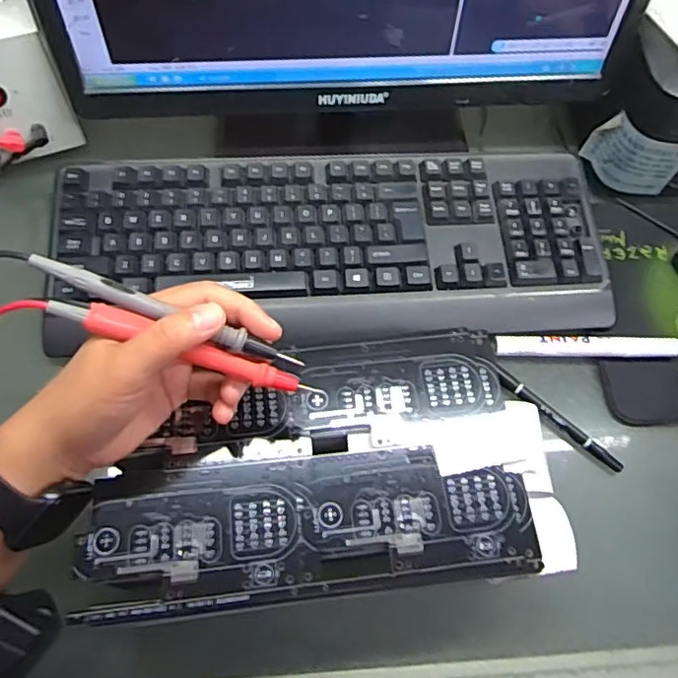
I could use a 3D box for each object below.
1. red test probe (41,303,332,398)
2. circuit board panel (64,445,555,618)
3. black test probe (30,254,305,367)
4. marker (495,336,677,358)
[{"bbox_3d":[-0.075,0.005,0.301,0.140,0.008,0.017,20,63,-12],"label":"red test probe"},{"bbox_3d":[-0.015,0.103,0.328,0.245,0.008,0.074,-5,65,-6],"label":"circuit board panel"},{"bbox_3d":[-0.087,-0.012,0.299,0.141,0.008,0.010,22,64,-8],"label":"black test probe"},{"bbox_3d":[0.193,0.007,0.460,0.141,0.017,0.017,1,64,-3],"label":"marker"}]

